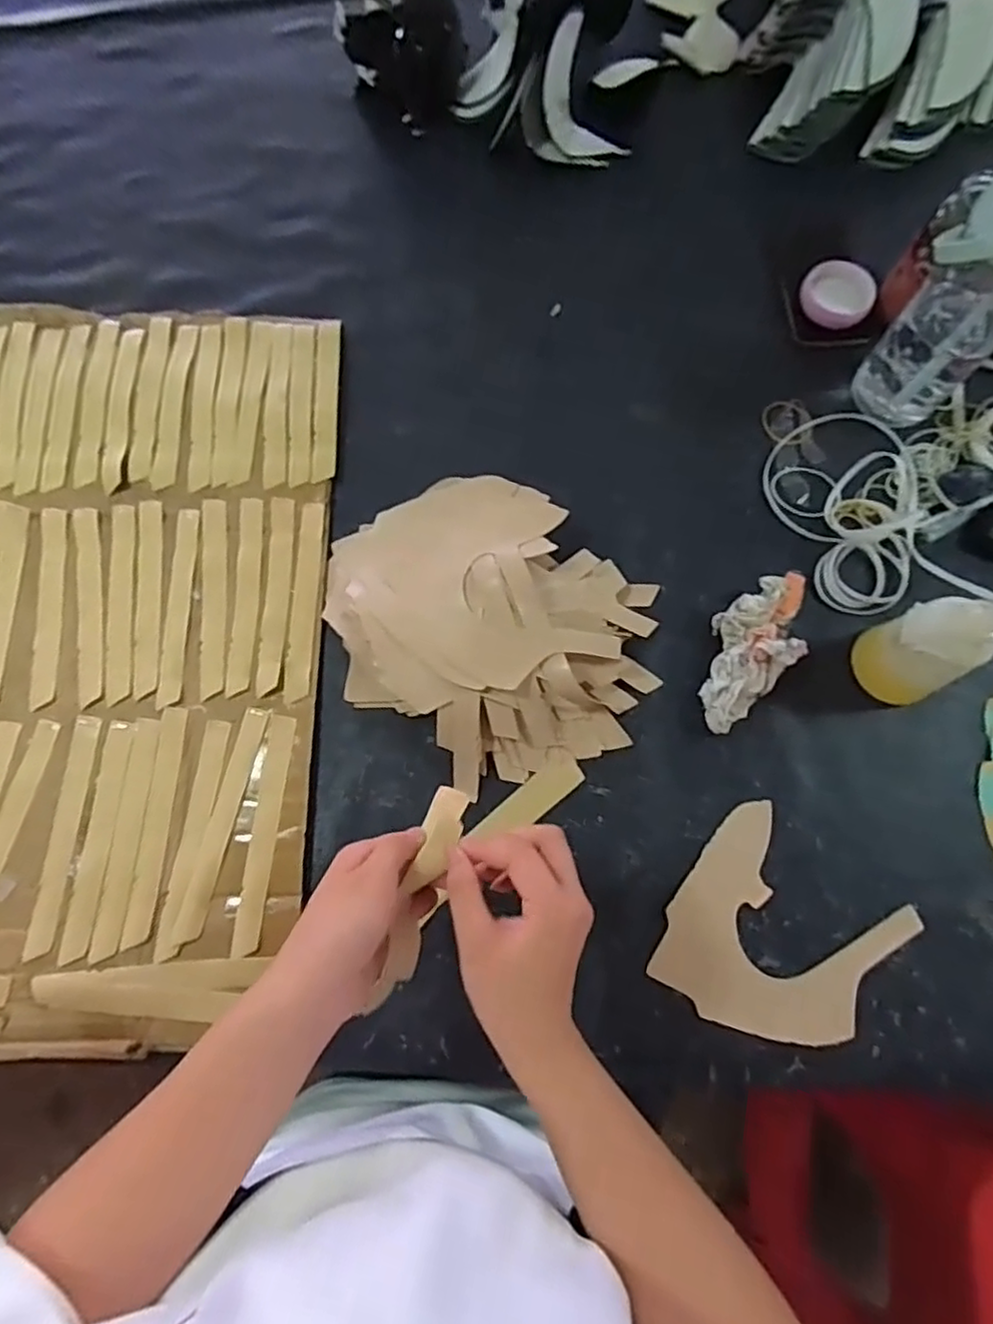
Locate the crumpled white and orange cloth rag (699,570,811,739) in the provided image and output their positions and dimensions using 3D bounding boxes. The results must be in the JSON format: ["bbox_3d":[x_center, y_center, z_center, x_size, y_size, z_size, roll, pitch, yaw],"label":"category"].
[{"bbox_3d":[0.211,-0.016,0.544,0.069,0.038,0.150,43,78,11],"label":"crumpled white and orange cloth rag"}]

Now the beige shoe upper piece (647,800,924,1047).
[{"bbox_3d":[0.209,0.207,0.500,0.151,0.005,0.152,37,77,10],"label":"beige shoe upper piece"}]

